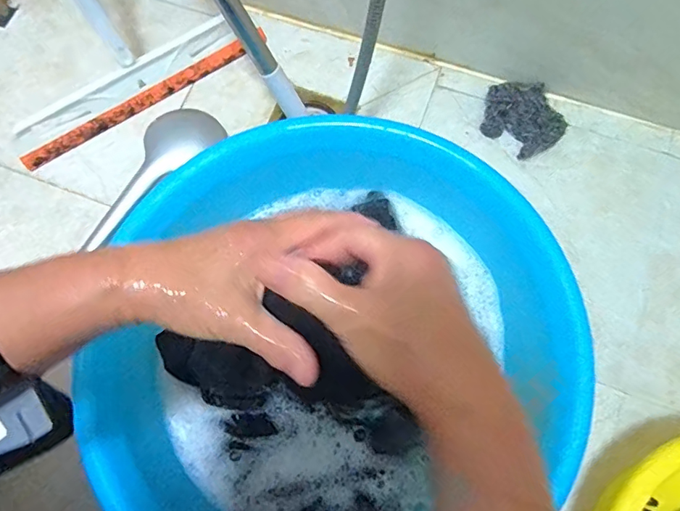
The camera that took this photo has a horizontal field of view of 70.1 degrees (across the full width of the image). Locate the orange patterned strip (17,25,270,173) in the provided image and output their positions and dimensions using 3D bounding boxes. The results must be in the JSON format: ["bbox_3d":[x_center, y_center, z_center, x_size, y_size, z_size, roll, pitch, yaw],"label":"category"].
[{"bbox_3d":[-0.245,-0.206,0.627,0.343,0.021,0.014,-34,76,-10],"label":"orange patterned strip"}]

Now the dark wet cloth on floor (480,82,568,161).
[{"bbox_3d":[0.229,-0.172,0.606,0.090,0.024,0.094,-25,75,-7],"label":"dark wet cloth on floor"}]

